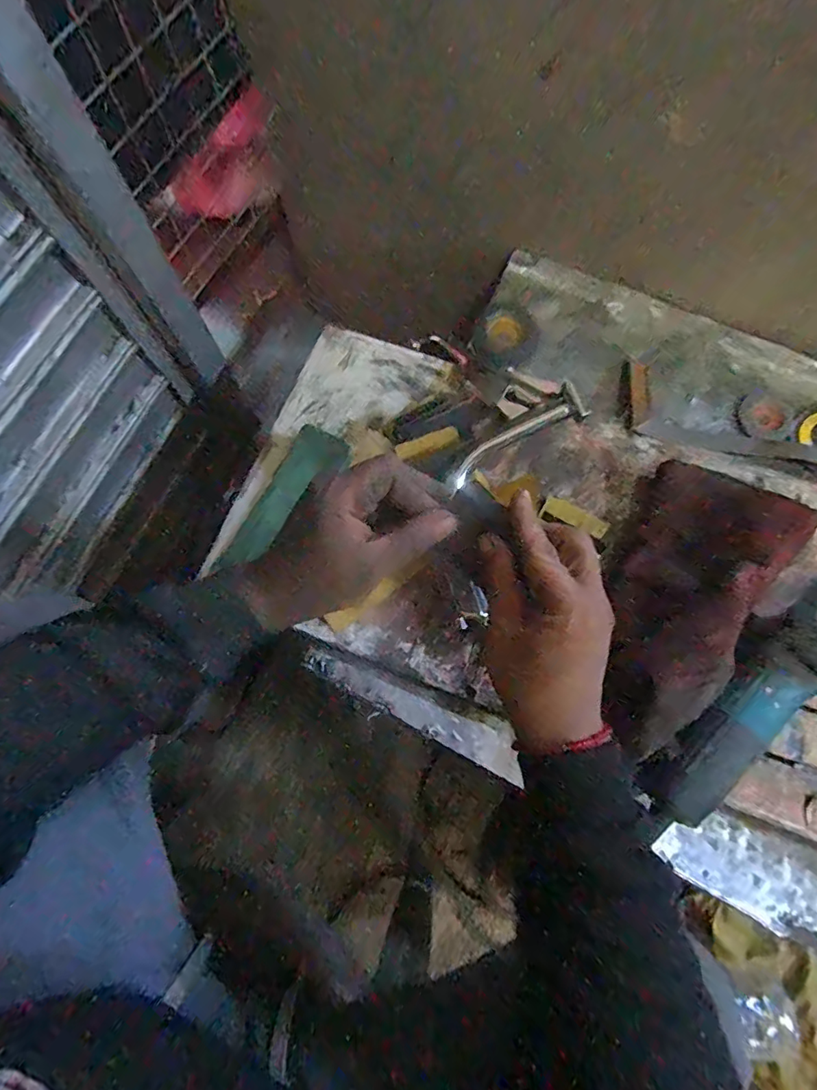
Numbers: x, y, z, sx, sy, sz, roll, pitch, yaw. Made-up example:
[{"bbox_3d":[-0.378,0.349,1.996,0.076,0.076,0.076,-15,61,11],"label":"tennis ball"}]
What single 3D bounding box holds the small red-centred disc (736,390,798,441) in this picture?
[{"bbox_3d":[0.433,-0.156,0.613,0.073,0.004,0.063,-13,76,-4],"label":"small red-centred disc"}]

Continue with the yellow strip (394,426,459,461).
[{"bbox_3d":[0.020,-0.109,0.542,0.069,0.015,0.012,-20,76,-6],"label":"yellow strip"}]

